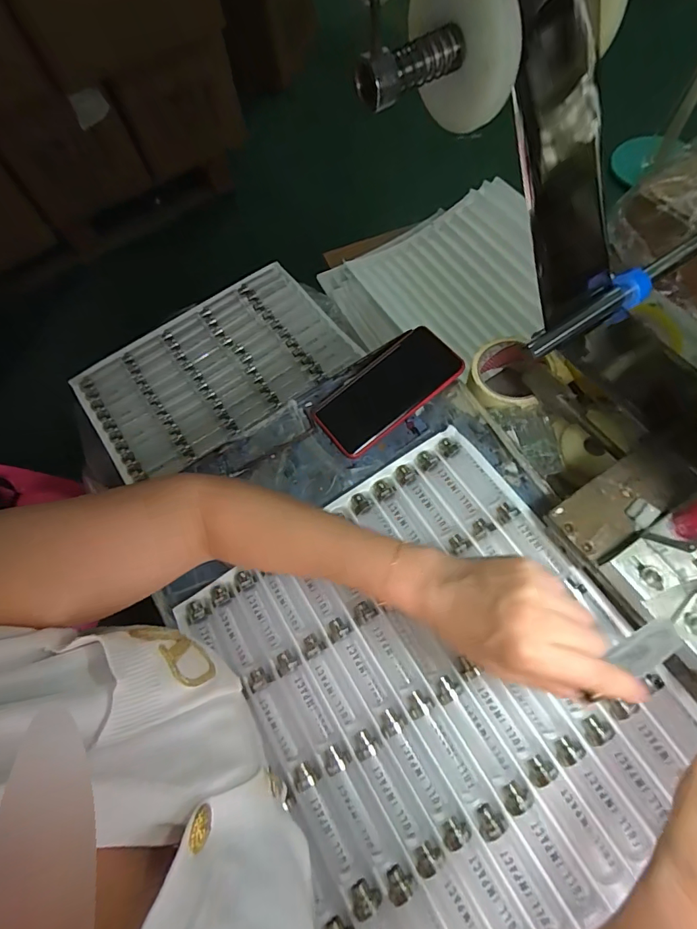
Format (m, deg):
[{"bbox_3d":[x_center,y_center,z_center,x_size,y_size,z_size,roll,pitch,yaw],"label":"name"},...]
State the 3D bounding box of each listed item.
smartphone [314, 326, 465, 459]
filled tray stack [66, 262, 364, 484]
[{"bbox_3d":[0.044,-0.082,0.504,0.162,0.015,0.080,-39,67,-1],"label":"smartphone"},{"bbox_3d":[-0.251,-0.182,0.846,0.469,0.039,0.300,-35,68,-9],"label":"filled tray stack"}]

